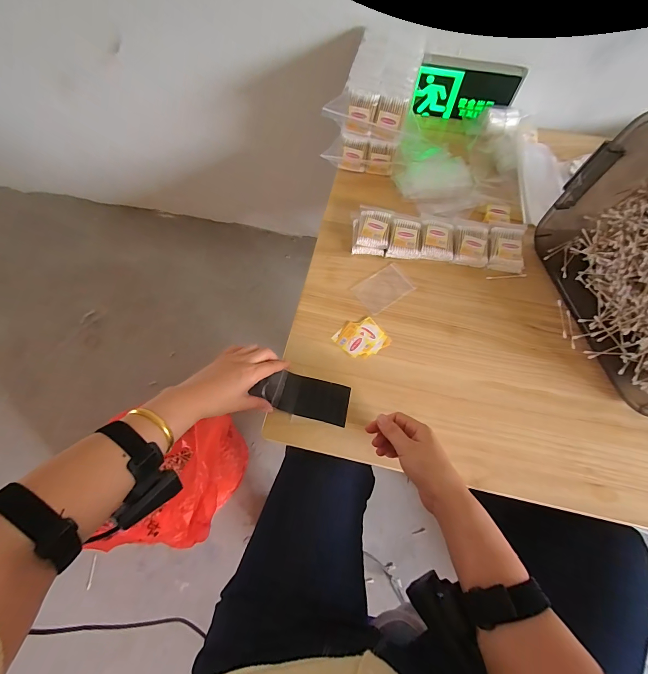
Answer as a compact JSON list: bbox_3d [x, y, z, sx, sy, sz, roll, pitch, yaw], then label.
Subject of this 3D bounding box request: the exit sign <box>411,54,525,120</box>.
[{"bbox_3d":[0.300,-0.528,0.719,0.217,0.106,0.043,16,67,7],"label":"exit sign"}]

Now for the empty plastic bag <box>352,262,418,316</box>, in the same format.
[{"bbox_3d":[0.109,-0.089,0.606,0.100,0.004,0.069,-33,70,-14],"label":"empty plastic bag"}]

